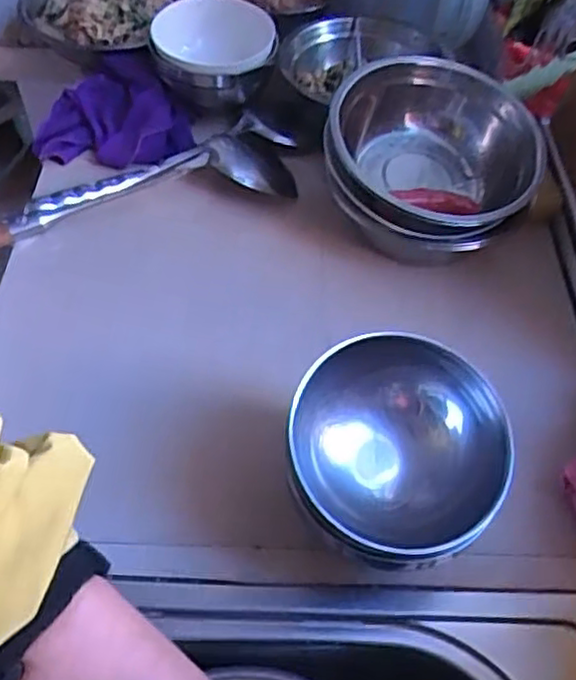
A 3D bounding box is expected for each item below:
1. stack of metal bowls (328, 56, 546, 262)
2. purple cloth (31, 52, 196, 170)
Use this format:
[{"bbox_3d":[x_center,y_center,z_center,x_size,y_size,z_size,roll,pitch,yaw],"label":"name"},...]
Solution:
[{"bbox_3d":[0.128,-0.160,0.630,0.180,0.106,0.169,12,54,5],"label":"stack of metal bowls"},{"bbox_3d":[-0.181,-0.247,0.733,0.165,0.054,0.143,7,53,2],"label":"purple cloth"}]

